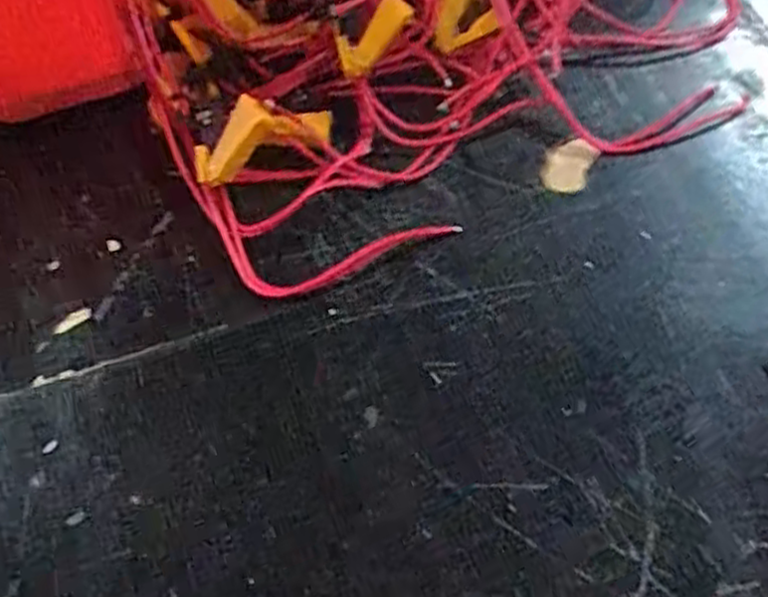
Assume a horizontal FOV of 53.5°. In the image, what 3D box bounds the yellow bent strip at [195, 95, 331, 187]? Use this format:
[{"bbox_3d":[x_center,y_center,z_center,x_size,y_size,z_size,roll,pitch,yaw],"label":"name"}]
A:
[{"bbox_3d":[-0.056,-0.075,0.344,0.066,0.028,0.015,-28,66,-14],"label":"yellow bent strip"}]

